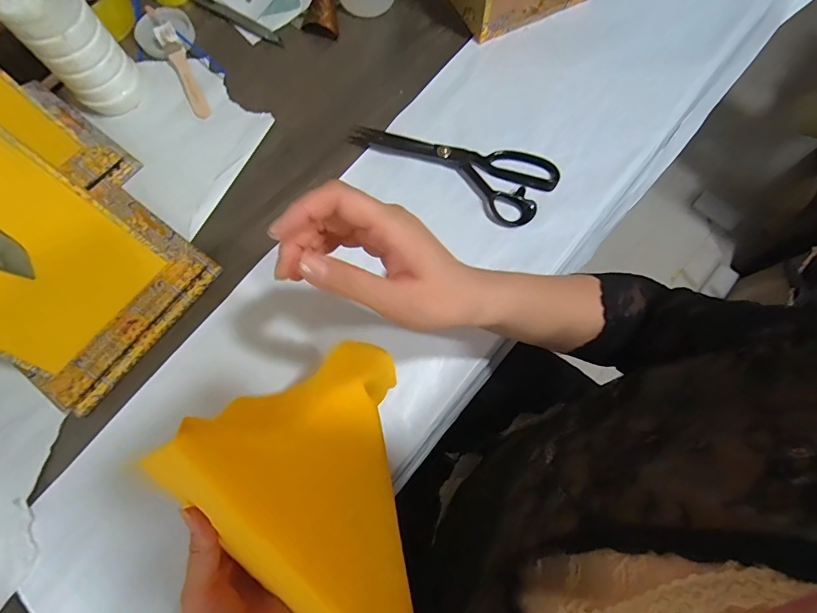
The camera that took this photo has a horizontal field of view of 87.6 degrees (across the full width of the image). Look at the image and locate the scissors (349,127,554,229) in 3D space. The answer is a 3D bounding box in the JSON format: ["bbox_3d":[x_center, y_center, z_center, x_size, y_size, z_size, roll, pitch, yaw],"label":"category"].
[{"bbox_3d":[0.056,-0.182,0.505,0.232,0.019,0.096,33,77,8],"label":"scissors"}]

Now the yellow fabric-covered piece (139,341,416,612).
[{"bbox_3d":[-0.020,0.108,0.245,0.115,0.111,0.169,-42,79,-11],"label":"yellow fabric-covered piece"}]

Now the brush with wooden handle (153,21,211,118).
[{"bbox_3d":[-0.285,-0.301,0.539,0.025,0.022,0.138,-28,76,-8],"label":"brush with wooden handle"}]

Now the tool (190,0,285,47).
[{"bbox_3d":[-0.231,-0.389,0.575,0.157,0.007,0.020,33,77,8],"label":"tool"}]

